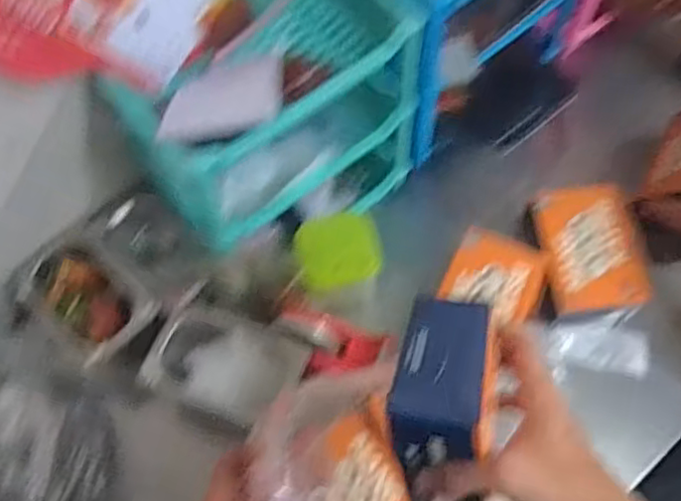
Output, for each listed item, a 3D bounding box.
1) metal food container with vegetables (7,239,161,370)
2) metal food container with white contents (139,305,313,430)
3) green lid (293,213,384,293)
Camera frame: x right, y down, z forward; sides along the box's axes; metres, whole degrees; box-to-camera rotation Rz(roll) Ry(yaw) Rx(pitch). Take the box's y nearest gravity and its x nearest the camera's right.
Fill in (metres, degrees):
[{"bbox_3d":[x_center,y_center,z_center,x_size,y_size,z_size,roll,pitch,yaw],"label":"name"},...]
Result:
[{"bbox_3d":[-0.319,0.067,0.811,0.171,0.053,0.119,36,70,17],"label":"metal food container with vegetables"},{"bbox_3d":[-0.134,0.142,0.785,0.171,0.062,0.116,20,66,11],"label":"metal food container with white contents"},{"bbox_3d":[-0.002,-0.001,0.818,0.101,0.013,0.088,-17,85,0],"label":"green lid"}]

